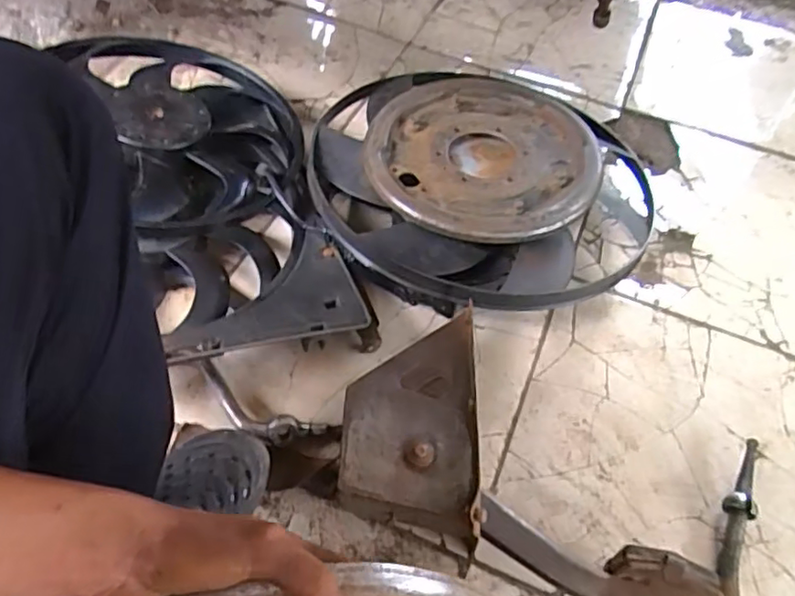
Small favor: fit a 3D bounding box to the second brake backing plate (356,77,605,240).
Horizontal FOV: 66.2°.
[{"bbox_3d":[0.109,-0.186,0.789,0.284,0.031,0.282,2,55,-3],"label":"second brake backing plate"}]

